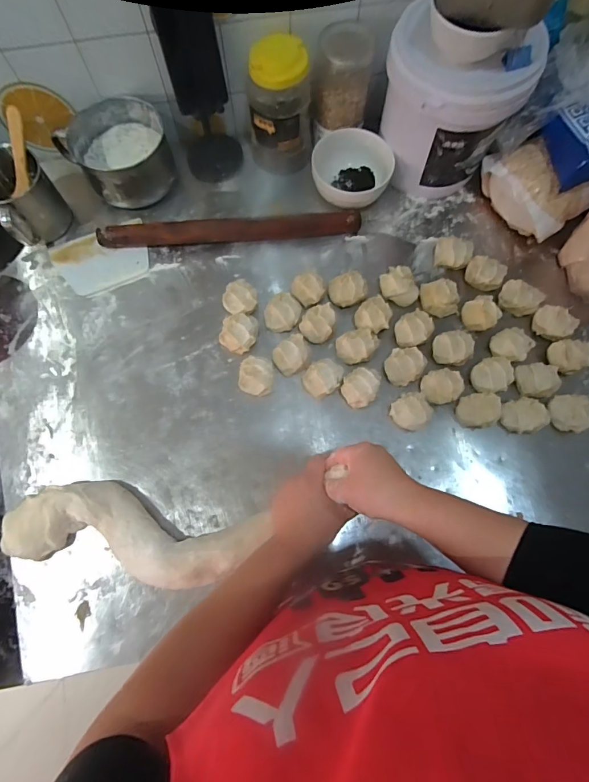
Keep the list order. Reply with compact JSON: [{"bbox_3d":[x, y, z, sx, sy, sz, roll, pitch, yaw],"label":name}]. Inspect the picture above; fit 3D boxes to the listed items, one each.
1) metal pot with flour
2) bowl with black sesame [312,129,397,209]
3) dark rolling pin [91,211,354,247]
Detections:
[{"bbox_3d":[-0.283,-0.395,0.683,0.150,0.079,0.147,1,73,-2],"label":"metal pot with flour"},{"bbox_3d":[0.094,-0.365,0.685,0.132,0.063,0.118,2,73,-1],"label":"bowl with black sesame"},{"bbox_3d":[-0.101,-0.265,0.668,0.413,0.040,0.033,-3,73,-3],"label":"dark rolling pin"}]

